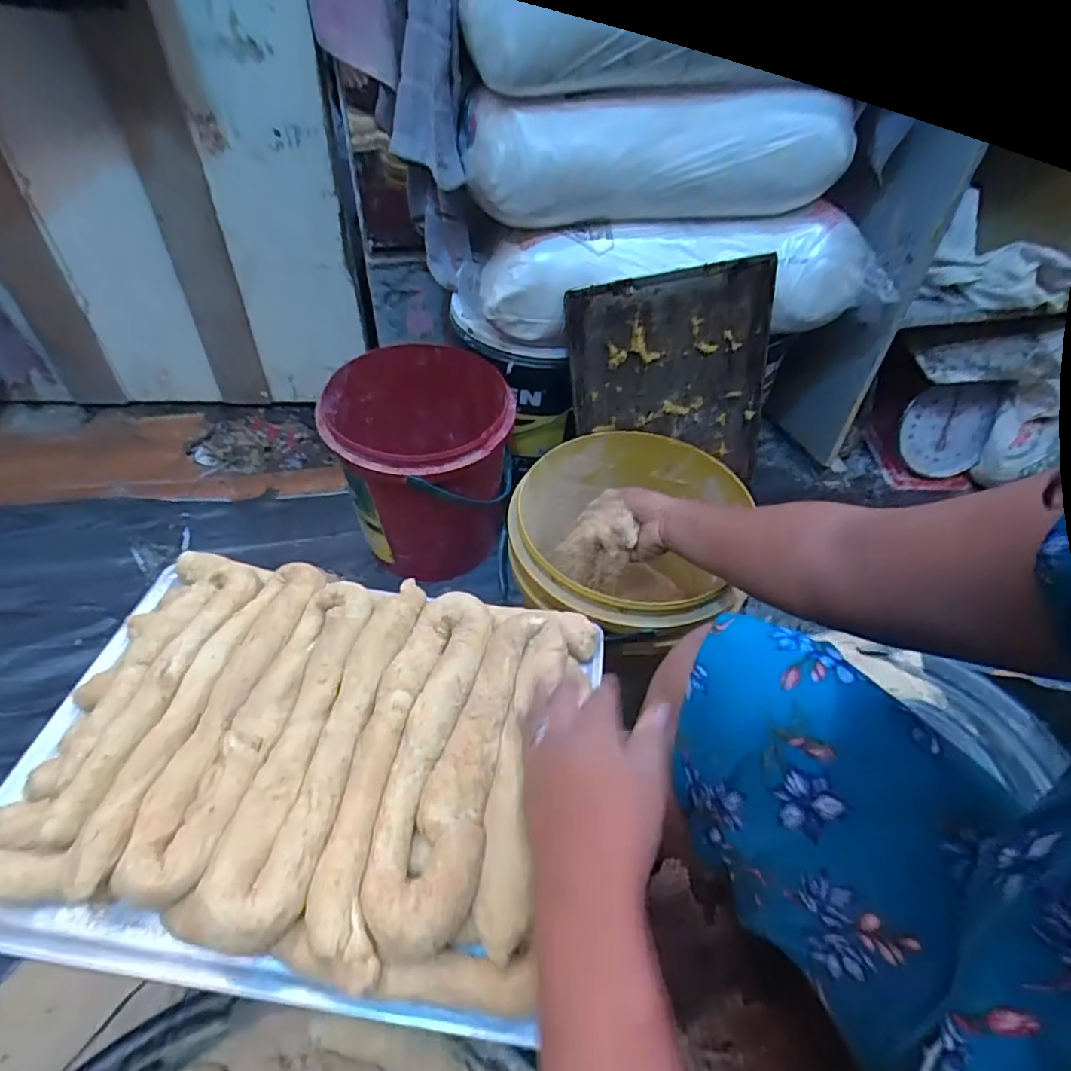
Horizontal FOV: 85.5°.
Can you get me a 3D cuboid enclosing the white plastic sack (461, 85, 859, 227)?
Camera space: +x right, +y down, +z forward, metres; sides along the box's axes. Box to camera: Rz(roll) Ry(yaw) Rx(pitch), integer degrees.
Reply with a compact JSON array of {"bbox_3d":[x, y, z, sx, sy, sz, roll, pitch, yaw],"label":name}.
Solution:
[{"bbox_3d":[0.165,-0.517,0.778,0.502,0.151,0.183,-11,48,-13],"label":"white plastic sack"}]

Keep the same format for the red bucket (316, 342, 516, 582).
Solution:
[{"bbox_3d":[-0.185,-0.107,0.957,0.286,0.284,0.265,4,47,1],"label":"red bucket"}]

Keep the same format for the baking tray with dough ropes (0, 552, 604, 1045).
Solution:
[{"bbox_3d":[-0.188,0.162,0.463,0.421,0.063,0.307,7,47,4],"label":"baking tray with dough ropes"}]

